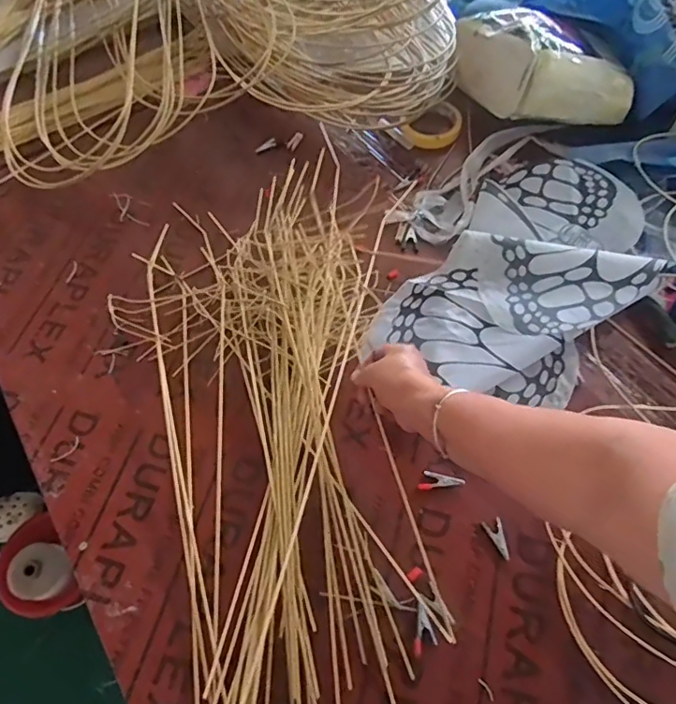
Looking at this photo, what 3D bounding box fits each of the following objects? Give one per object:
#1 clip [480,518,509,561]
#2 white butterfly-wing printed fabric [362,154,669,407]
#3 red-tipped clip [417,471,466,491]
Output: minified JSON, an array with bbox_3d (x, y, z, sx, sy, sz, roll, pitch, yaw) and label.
[{"bbox_3d":[0.164,0.190,0.550,0.018,0.004,0.040,-17,61,-8],"label":"clip"},{"bbox_3d":[0.233,-0.090,0.678,0.243,0.062,0.377,35,67,19],"label":"white butterfly-wing printed fabric"},{"bbox_3d":[0.112,0.141,0.580,0.046,0.007,0.021,14,62,9],"label":"red-tipped clip"}]

